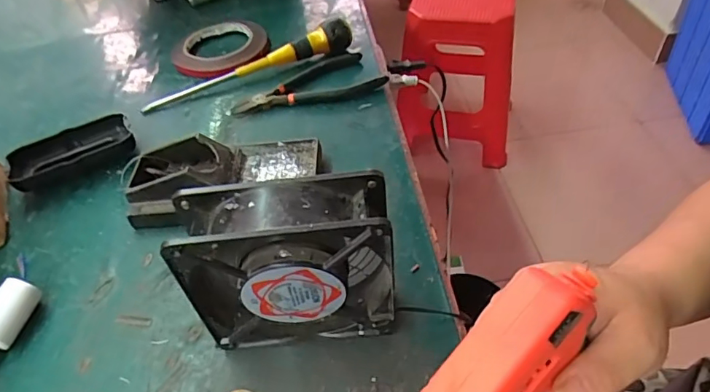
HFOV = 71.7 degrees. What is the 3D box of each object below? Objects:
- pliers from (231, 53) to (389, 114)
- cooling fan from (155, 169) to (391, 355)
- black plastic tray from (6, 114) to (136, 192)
[{"bbox_3d":[-0.048,-0.110,0.515,0.149,0.015,0.073,-25,50,-16],"label":"pliers"},{"bbox_3d":[-0.038,0.045,0.302,0.117,0.122,0.040,-7,47,0],"label":"cooling fan"},{"bbox_3d":[-0.266,-0.040,0.467,0.106,0.027,0.047,-28,51,-18],"label":"black plastic tray"}]

